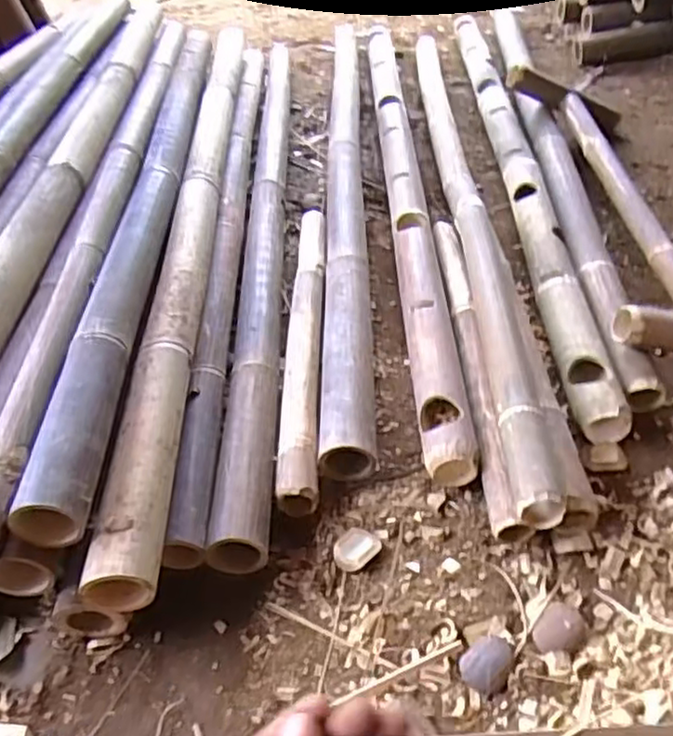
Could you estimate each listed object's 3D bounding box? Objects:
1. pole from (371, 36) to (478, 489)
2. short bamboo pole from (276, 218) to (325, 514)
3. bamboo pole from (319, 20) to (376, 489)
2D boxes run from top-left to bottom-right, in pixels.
[{"bbox_3d":[0.138,-0.412,1.409,0.074,0.063,1.590,-3,44,2],"label":"pole"},{"bbox_3d":[-0.048,-0.061,1.071,0.057,0.054,0.685,-3,44,3],"label":"short bamboo pole"},{"bbox_3d":[0.022,-0.314,1.314,0.081,0.072,1.294,-2,44,3],"label":"bamboo pole"}]

